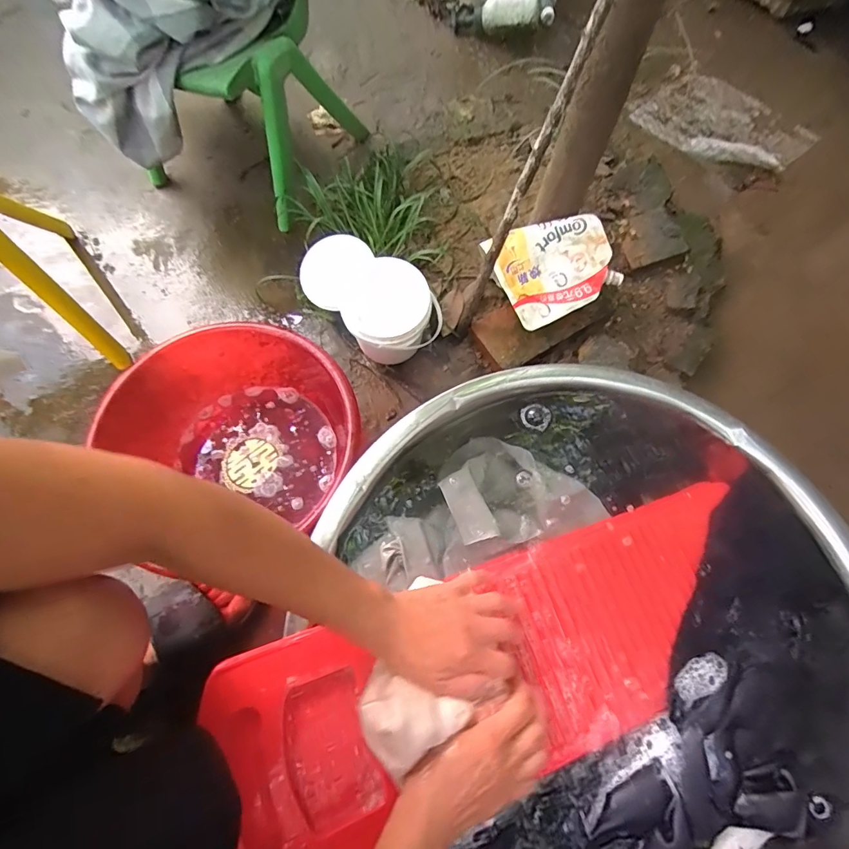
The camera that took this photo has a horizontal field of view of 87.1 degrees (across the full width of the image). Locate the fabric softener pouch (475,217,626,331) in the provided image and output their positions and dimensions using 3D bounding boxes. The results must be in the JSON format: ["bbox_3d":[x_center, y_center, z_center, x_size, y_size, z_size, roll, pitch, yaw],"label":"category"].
[{"bbox_3d":[0.206,-0.249,0.711,0.174,0.028,0.153,-20,95,11],"label":"fabric softener pouch"}]

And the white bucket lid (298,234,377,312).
[{"bbox_3d":[-0.143,-0.246,0.725,0.126,0.020,0.129,-1,87,25],"label":"white bucket lid"}]

